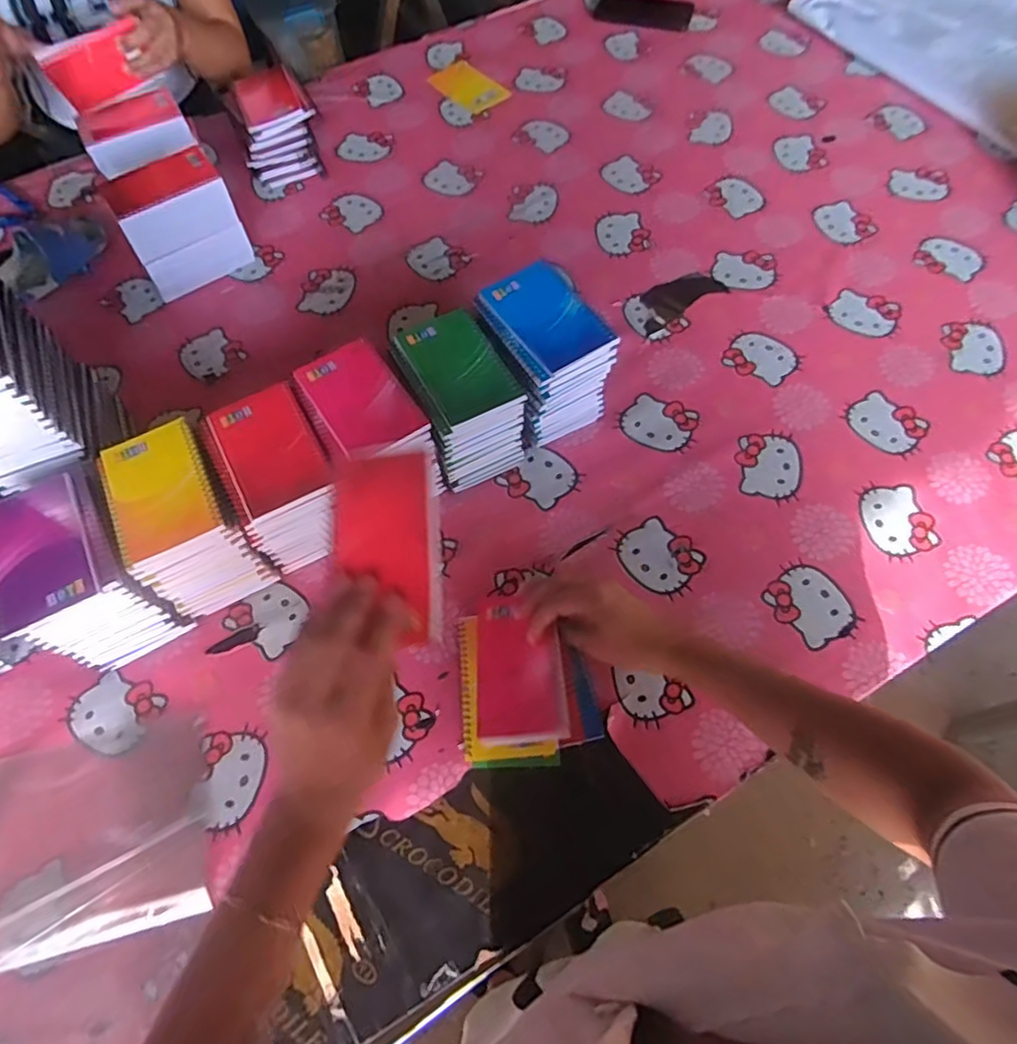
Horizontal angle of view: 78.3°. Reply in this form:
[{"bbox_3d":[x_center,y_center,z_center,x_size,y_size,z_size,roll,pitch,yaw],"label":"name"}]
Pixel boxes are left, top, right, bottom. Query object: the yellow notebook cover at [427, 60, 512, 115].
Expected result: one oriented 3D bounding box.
[{"bbox_3d":[-0.066,-0.718,1.028,0.080,0.006,0.130,-35,68,-14],"label":"yellow notebook cover"}]

